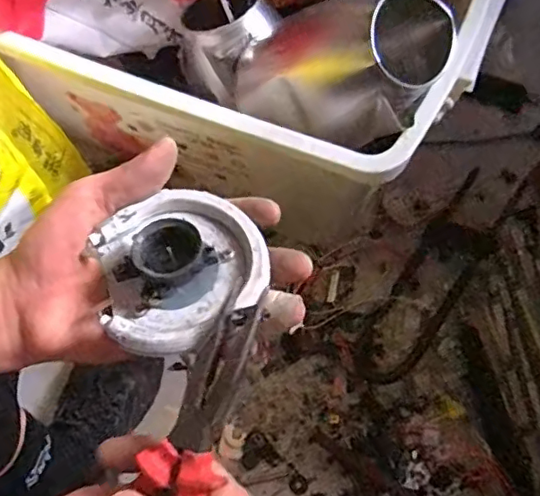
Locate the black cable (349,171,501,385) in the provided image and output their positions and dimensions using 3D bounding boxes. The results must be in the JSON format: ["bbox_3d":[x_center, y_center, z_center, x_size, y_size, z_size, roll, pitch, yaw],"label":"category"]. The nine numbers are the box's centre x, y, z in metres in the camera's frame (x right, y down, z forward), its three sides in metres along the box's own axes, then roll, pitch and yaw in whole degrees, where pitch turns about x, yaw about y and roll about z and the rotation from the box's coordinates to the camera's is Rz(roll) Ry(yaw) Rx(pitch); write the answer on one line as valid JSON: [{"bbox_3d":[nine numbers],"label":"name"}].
[{"bbox_3d":[0.217,0.035,0.745,0.087,0.015,0.325,30,71,32],"label":"black cable"}]

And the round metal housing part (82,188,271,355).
[{"bbox_3d":[-0.049,0.008,0.305,0.088,0.031,0.086,0,71,1],"label":"round metal housing part"}]

